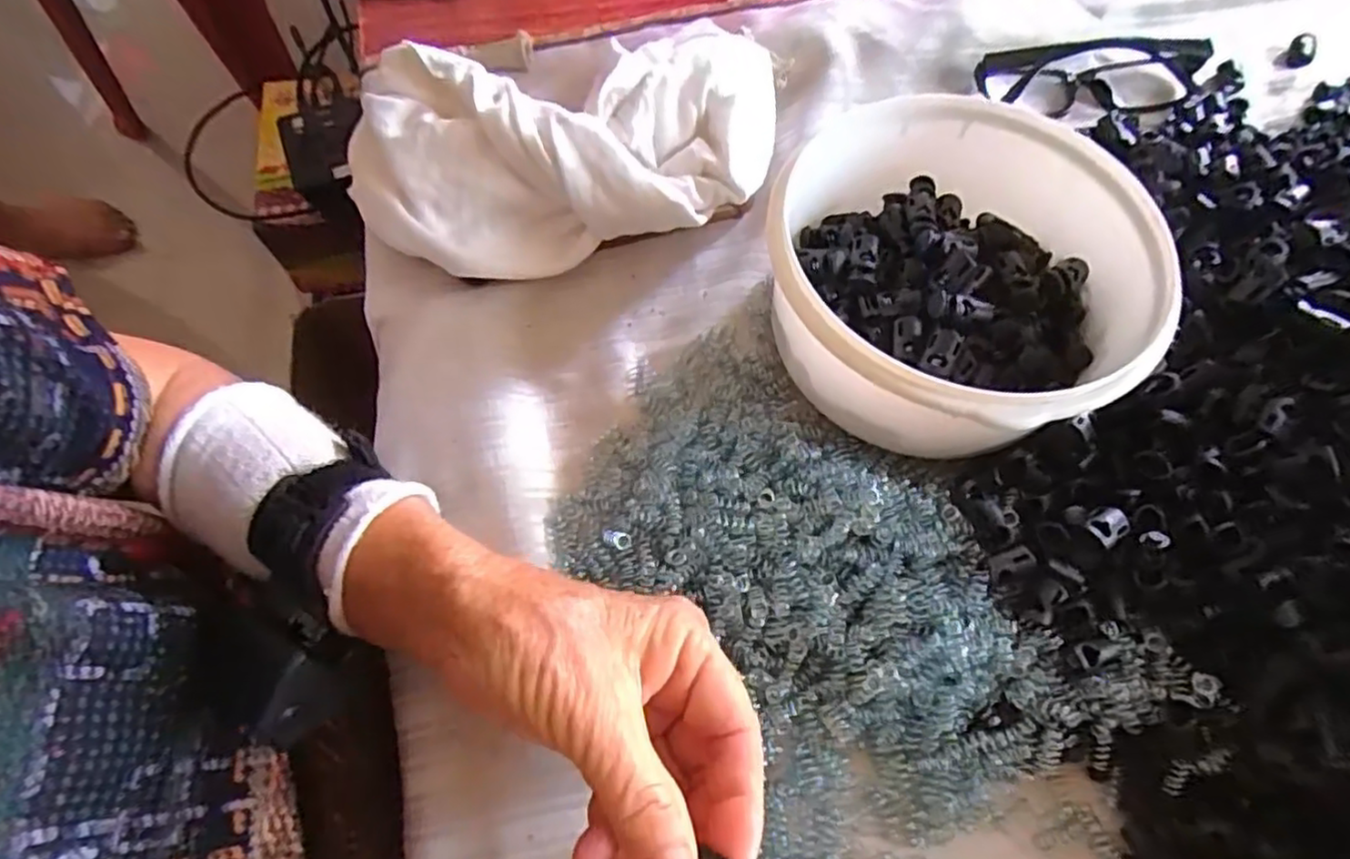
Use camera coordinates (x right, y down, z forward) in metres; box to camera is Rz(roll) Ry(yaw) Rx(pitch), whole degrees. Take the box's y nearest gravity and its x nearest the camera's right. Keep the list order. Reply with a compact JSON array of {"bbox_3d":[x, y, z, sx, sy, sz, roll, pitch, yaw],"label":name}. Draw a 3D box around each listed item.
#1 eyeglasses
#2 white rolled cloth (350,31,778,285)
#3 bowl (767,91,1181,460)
[{"bbox_3d":[0.252,-0.205,0.401,0.134,0.032,0.054,-2,68,-1],"label":"eyeglasses"},{"bbox_3d":[-0.048,-0.143,0.354,0.222,0.060,0.115,-7,68,-3],"label":"white rolled cloth"},{"bbox_3d":[0.124,-0.064,0.311,0.150,0.086,0.161,0,67,0],"label":"bowl"}]

